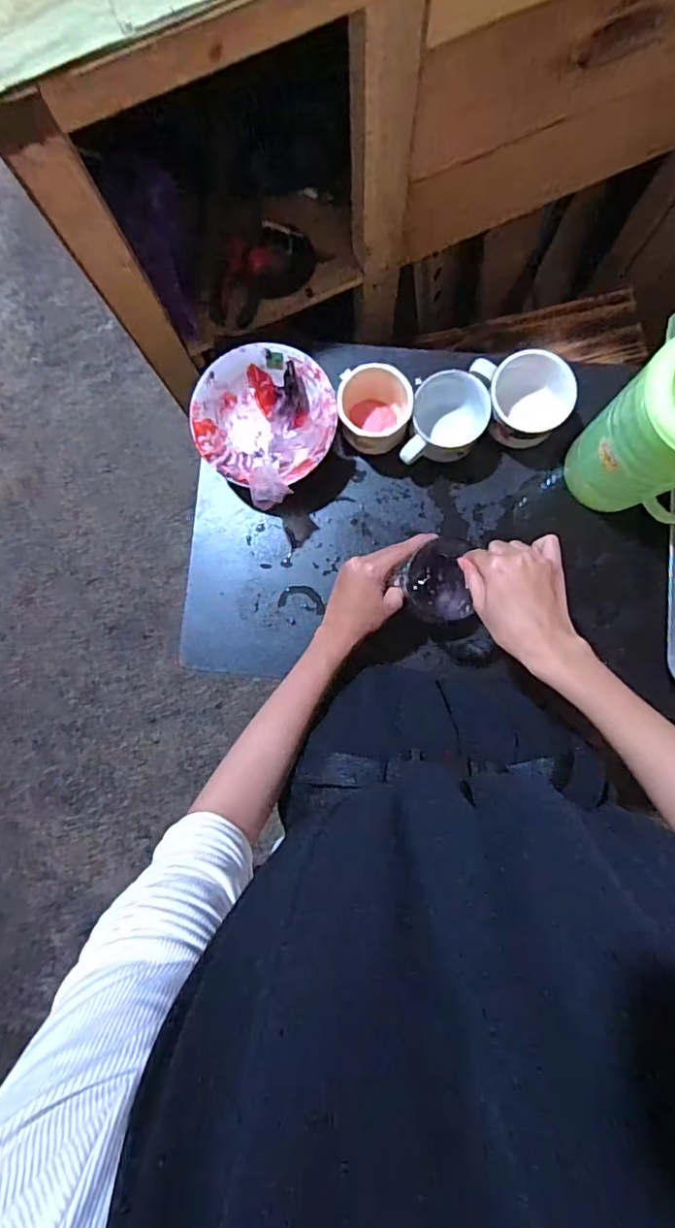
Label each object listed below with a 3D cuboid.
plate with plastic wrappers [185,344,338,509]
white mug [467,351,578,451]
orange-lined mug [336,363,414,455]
[{"bbox_3d":[-0.079,-0.212,0.610,0.157,0.078,0.150,0,88,4],"label":"plate with plastic wrappers"},{"bbox_3d":[0.204,-0.231,0.601,0.090,0.071,0.093,-14,87,3],"label":"white mug"},{"bbox_3d":[0.038,-0.226,0.604,0.081,0.078,0.090,-27,86,2],"label":"orange-lined mug"}]

